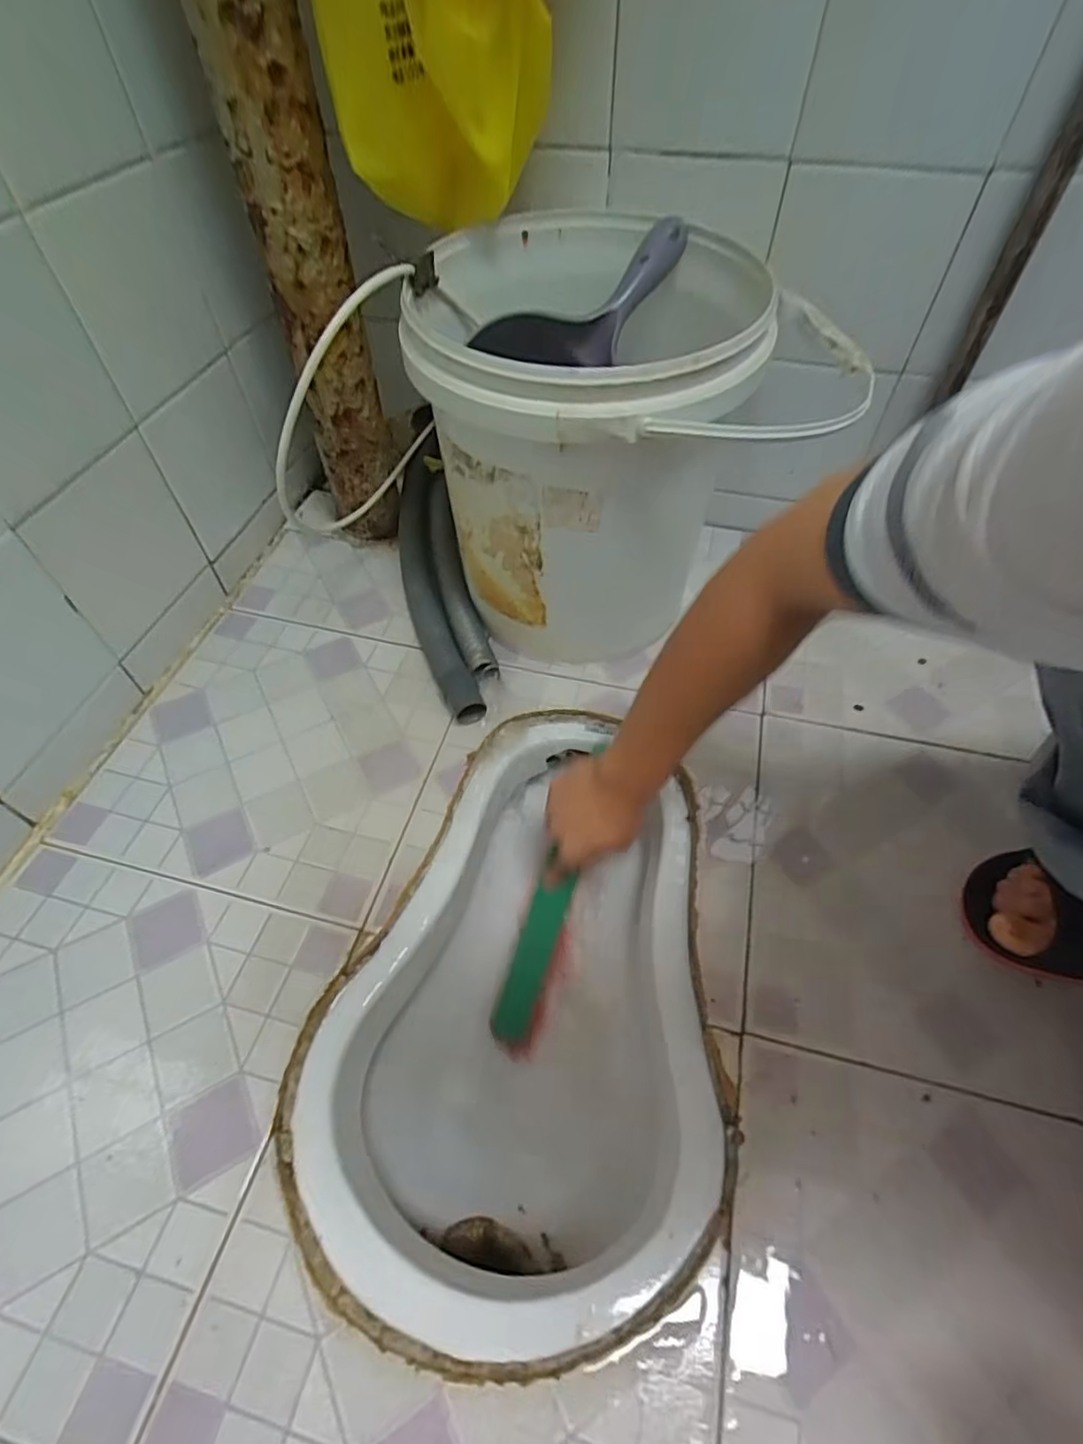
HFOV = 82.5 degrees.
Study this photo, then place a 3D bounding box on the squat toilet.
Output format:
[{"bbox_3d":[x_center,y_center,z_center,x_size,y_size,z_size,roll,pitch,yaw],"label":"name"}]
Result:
[{"bbox_3d":[-0.005,0.243,0.573,0.279,0.213,0.453,10,54,8],"label":"squat toilet"}]

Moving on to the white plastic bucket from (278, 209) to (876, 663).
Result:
[{"bbox_3d":[0.048,-0.233,0.585,0.297,0.321,0.278,0,54,0],"label":"white plastic bucket"}]

